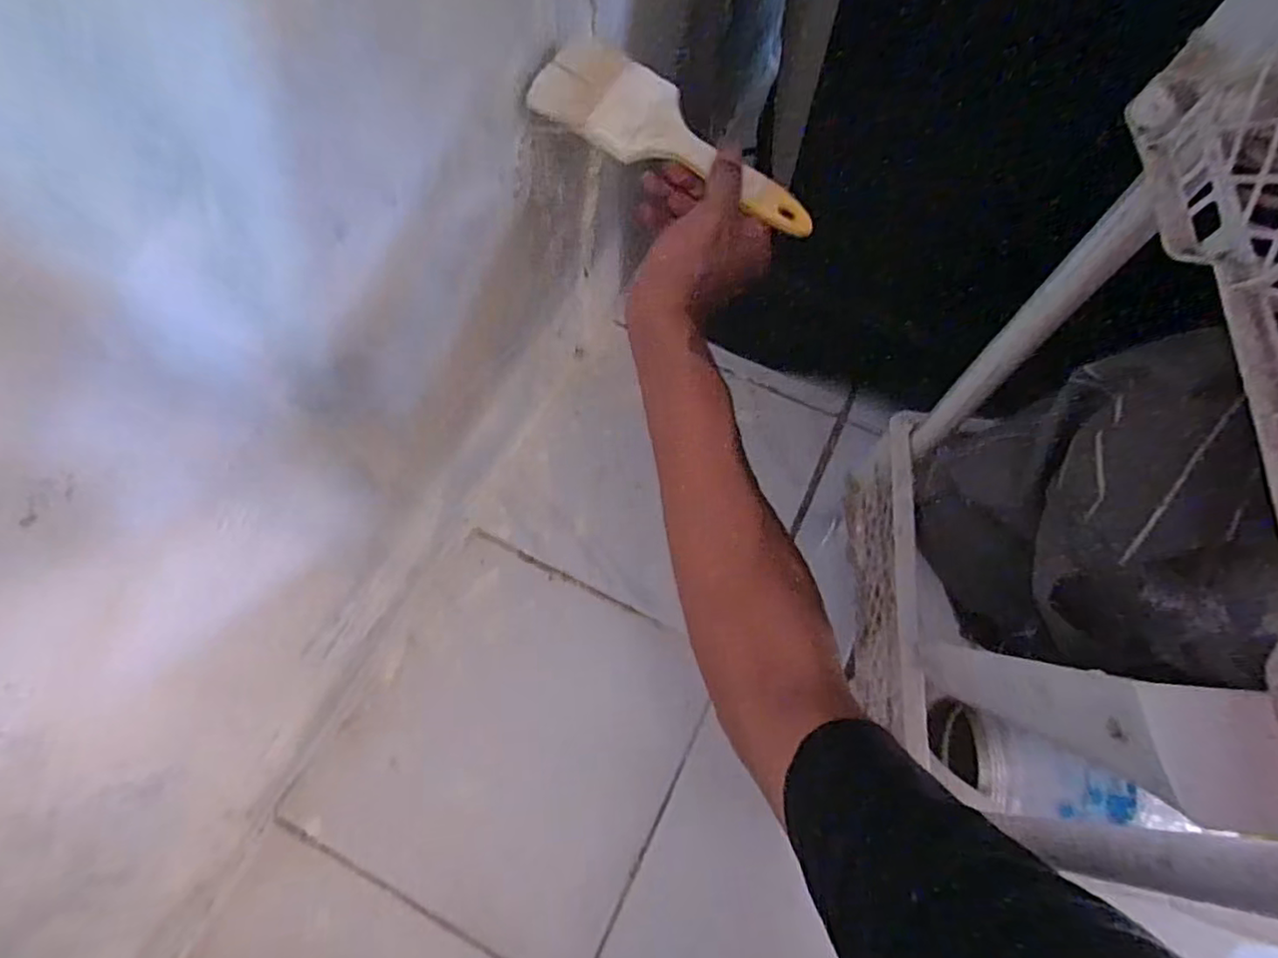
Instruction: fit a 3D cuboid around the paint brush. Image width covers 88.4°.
[{"bbox_3d":[0.025,-0.221,0.430,0.202,0.023,0.054,33,70,3],"label":"paint brush"}]

